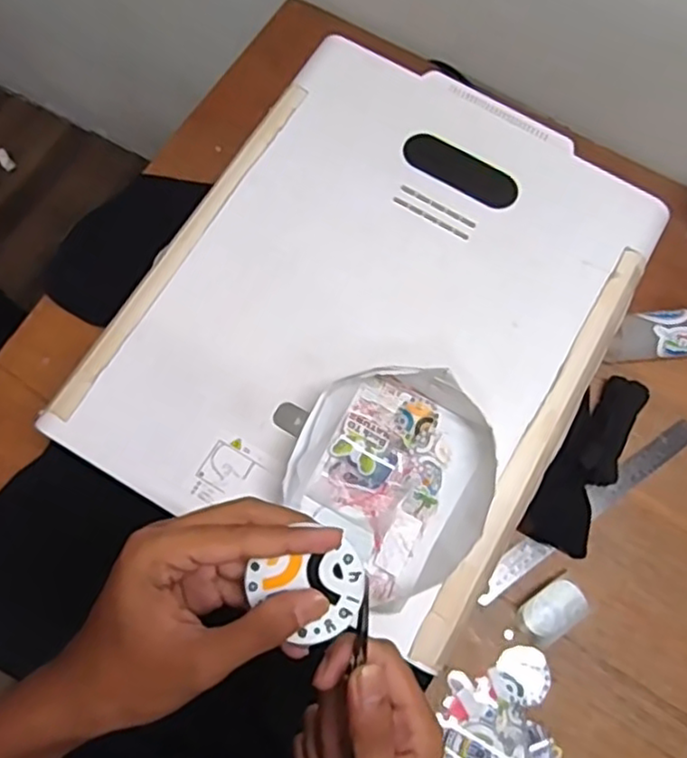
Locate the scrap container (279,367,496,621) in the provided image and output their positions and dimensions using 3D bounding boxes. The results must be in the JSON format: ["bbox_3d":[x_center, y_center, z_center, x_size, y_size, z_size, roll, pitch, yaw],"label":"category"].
[{"bbox_3d":[0.042,0.079,0.541,0.160,0.056,0.178,21,73,4],"label":"scrap container"}]

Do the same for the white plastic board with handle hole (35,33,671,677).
[{"bbox_3d":[0.035,-0.071,0.616,0.400,0.036,0.508,28,74,10],"label":"white plastic board with handle hole"}]

